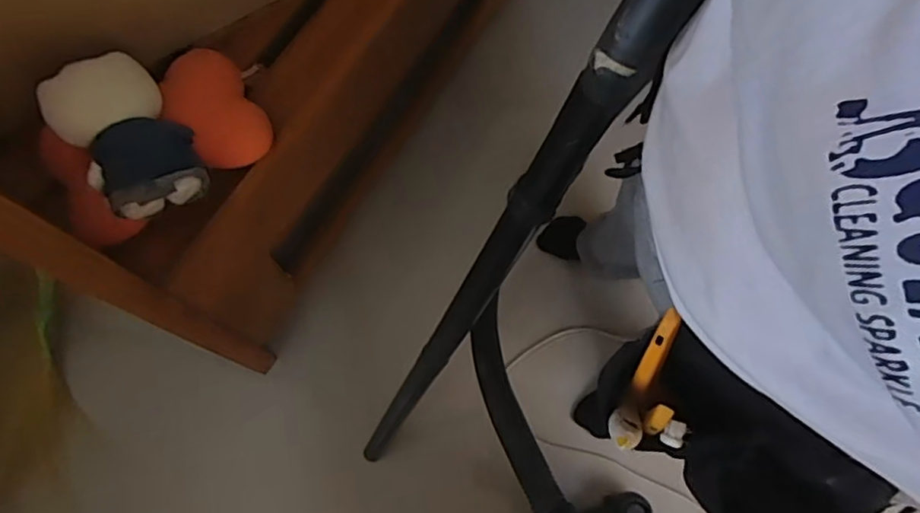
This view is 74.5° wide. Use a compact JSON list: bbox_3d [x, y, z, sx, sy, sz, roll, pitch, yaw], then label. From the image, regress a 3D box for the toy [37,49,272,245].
[{"bbox_3d":[-0.389,-0.162,0.751,0.267,0.118,0.191,-43,73,-14],"label":"toy"}]

